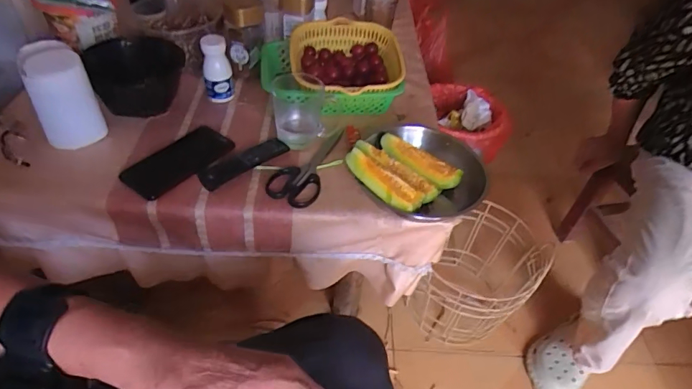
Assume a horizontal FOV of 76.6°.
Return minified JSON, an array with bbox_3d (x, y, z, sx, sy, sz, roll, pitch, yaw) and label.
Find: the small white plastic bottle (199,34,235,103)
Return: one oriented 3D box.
[{"bbox_3d":[-0.225,-0.218,0.767,0.048,0.109,0.036,-6,47,-12],"label":"small white plastic bottle"}]

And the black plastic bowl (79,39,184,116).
[{"bbox_3d":[-0.352,-0.203,0.748,0.149,0.073,0.138,-10,48,-16],"label":"black plastic bowl"}]

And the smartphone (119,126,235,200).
[{"bbox_3d":[-0.254,-0.054,0.671,0.085,0.011,0.162,30,50,21],"label":"smartphone"}]

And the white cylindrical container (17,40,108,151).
[{"bbox_3d":[-0.427,-0.147,0.658,0.081,0.131,0.088,-27,54,-28],"label":"white cylindrical container"}]

